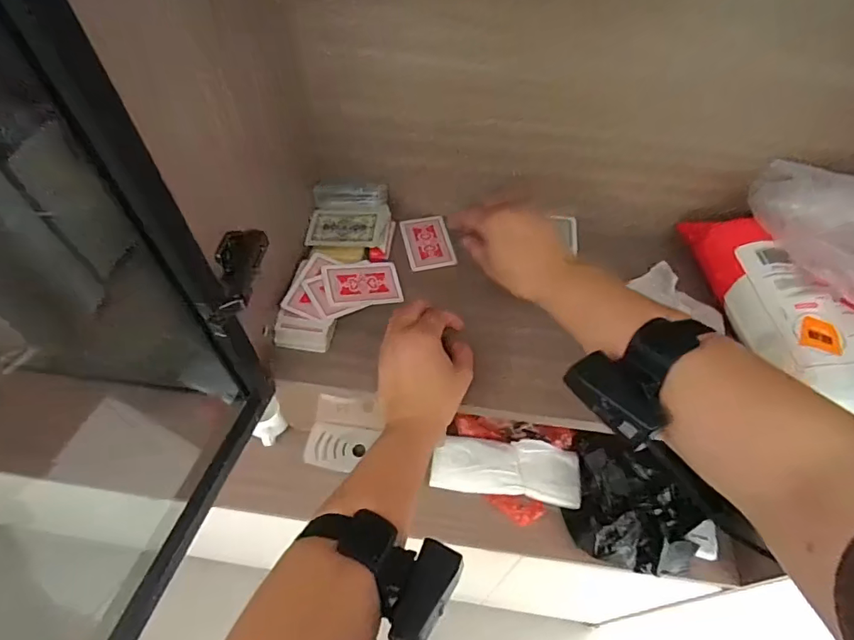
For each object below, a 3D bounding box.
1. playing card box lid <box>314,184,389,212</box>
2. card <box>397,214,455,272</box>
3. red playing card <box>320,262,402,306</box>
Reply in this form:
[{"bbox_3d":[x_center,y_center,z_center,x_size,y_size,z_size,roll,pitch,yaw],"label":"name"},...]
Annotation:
[{"bbox_3d":[-0.089,-0.145,0.576,0.085,0.031,0.028,-4,55,-4],"label":"playing card box lid"},{"bbox_3d":[0.001,-0.096,0.604,0.057,0.007,0.075,-12,62,-7],"label":"card"},{"bbox_3d":[-0.072,-0.042,0.548,0.085,0.005,0.055,-5,62,-21],"label":"red playing card"}]

